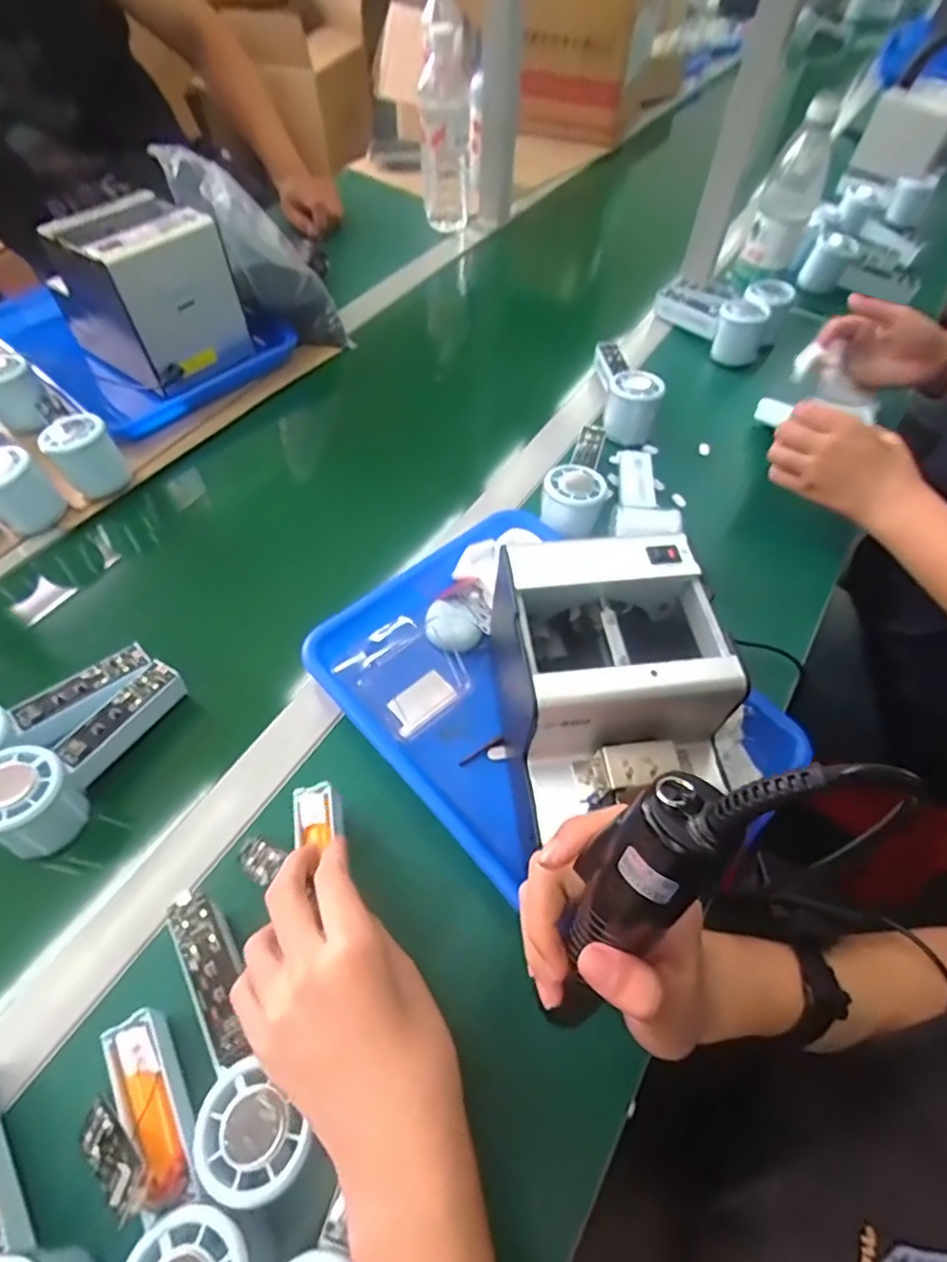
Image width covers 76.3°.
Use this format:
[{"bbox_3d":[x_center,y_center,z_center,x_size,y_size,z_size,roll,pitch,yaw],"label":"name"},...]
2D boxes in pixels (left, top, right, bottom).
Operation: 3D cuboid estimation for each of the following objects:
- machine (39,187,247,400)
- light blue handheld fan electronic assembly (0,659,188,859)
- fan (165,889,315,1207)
[{"bbox_3d":[-0.353,-0.370,0.651,0.155,0.142,0.120,33,61,19],"label":"machine"},{"bbox_3d":[-0.269,0.084,0.428,0.049,0.065,0.145,31,60,18],"label":"light blue handheld fan electronic assembly"},{"bbox_3d":[-0.137,0.220,0.331,0.046,0.033,0.155,-26,47,-18],"label":"fan"}]

